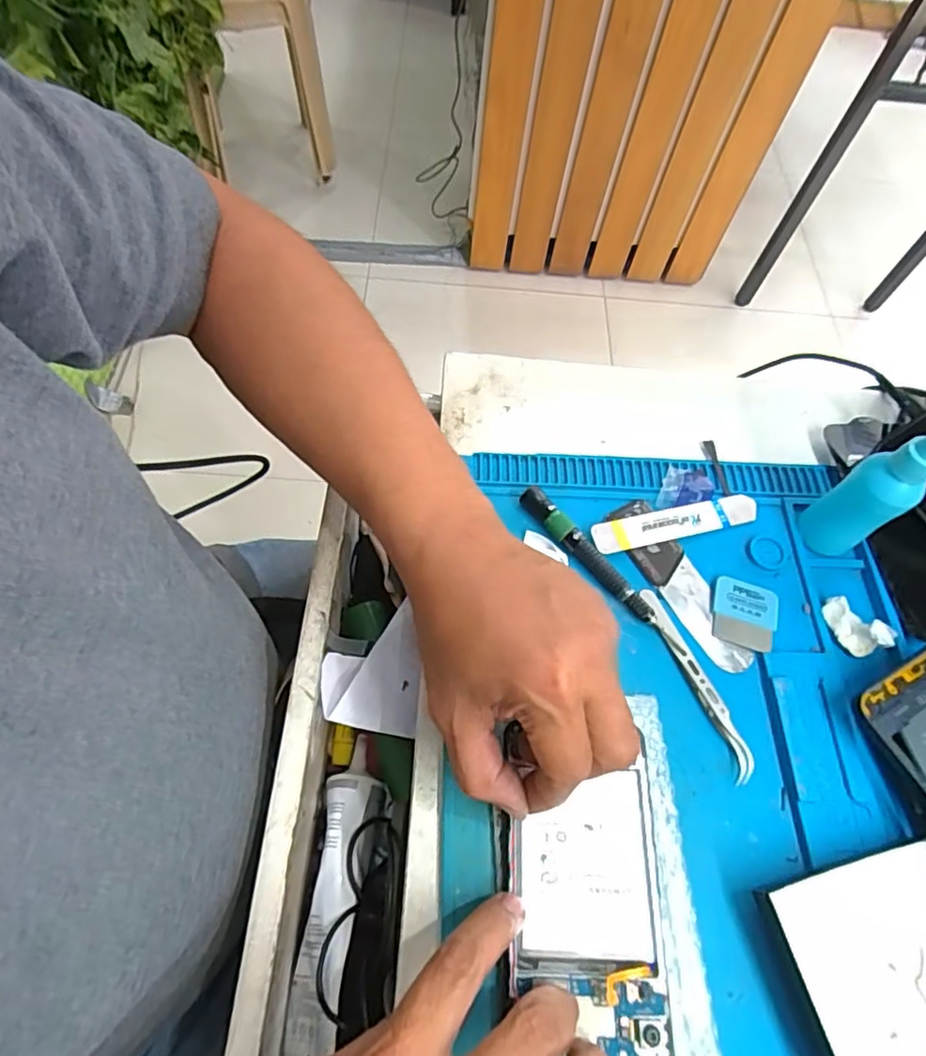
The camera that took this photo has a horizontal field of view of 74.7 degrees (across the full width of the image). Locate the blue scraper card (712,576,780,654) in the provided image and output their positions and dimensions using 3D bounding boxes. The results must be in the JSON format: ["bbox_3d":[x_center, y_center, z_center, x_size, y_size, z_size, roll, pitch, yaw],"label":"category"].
[{"bbox_3d":[0.171,0.052,0.369,0.039,0.006,0.042,19,63,5],"label":"blue scraper card"}]

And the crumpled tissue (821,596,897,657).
[{"bbox_3d":[0.236,0.057,0.362,0.023,0.017,0.036,-13,65,-11],"label":"crumpled tissue"}]

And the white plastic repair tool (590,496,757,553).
[{"bbox_3d":[0.137,-0.004,0.389,0.115,0.008,0.019,-11,64,-10],"label":"white plastic repair tool"}]

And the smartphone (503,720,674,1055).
[{"bbox_3d":[0.059,0.182,0.282,0.071,0.009,0.128,3,62,-1],"label":"smartphone"}]

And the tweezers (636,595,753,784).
[{"bbox_3d":[0.134,0.085,0.345,0.015,0.007,0.112,-18,66,-14],"label":"tweezers"}]

